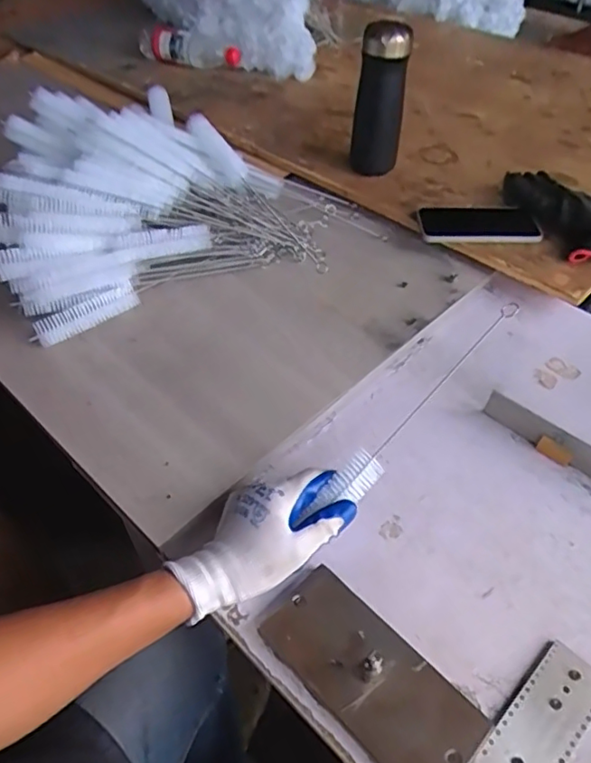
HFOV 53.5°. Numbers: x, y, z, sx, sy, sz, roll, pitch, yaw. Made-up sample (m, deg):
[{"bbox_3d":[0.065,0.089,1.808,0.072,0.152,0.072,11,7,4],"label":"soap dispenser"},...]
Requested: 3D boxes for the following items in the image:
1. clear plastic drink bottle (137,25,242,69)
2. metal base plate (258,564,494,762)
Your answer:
[{"bbox_3d":[-0.220,-0.689,1.208,0.215,0.058,0.069,0,49,1],"label":"clear plastic drink bottle"},{"bbox_3d":[0.059,0.231,0.464,0.178,0.011,0.079,36,57,29],"label":"metal base plate"}]

